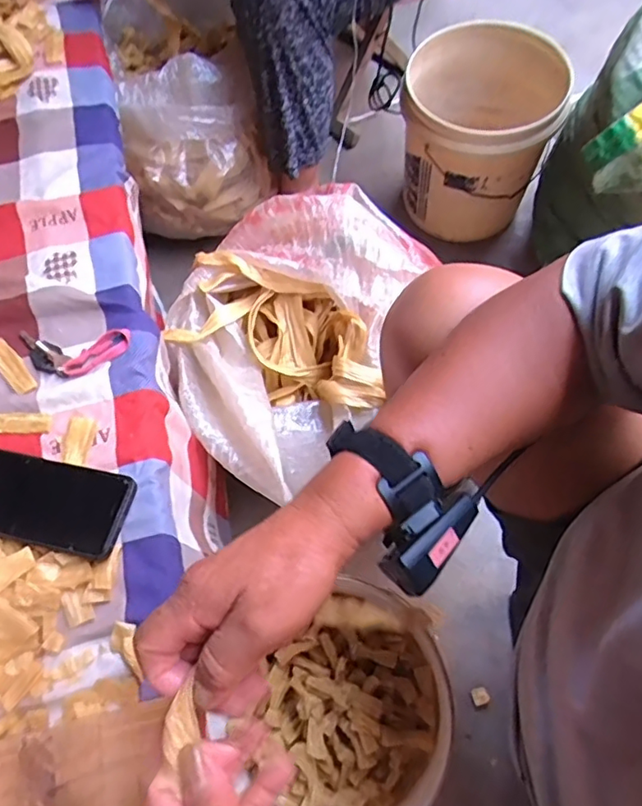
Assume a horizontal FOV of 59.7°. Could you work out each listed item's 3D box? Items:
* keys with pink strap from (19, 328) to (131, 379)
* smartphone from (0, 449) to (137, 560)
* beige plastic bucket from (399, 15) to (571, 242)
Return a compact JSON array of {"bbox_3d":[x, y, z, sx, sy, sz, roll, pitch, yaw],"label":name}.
[{"bbox_3d":[-0.259,-0.054,0.579,0.118,0.016,0.054,-3,68,2],"label":"keys with pink strap"},{"bbox_3d":[-0.258,0.089,0.511,0.160,0.016,0.081,11,49,7],"label":"smartphone"},{"bbox_3d":[0.273,-0.475,0.984,0.253,0.284,0.248,-1,66,3],"label":"beige plastic bucket"}]

